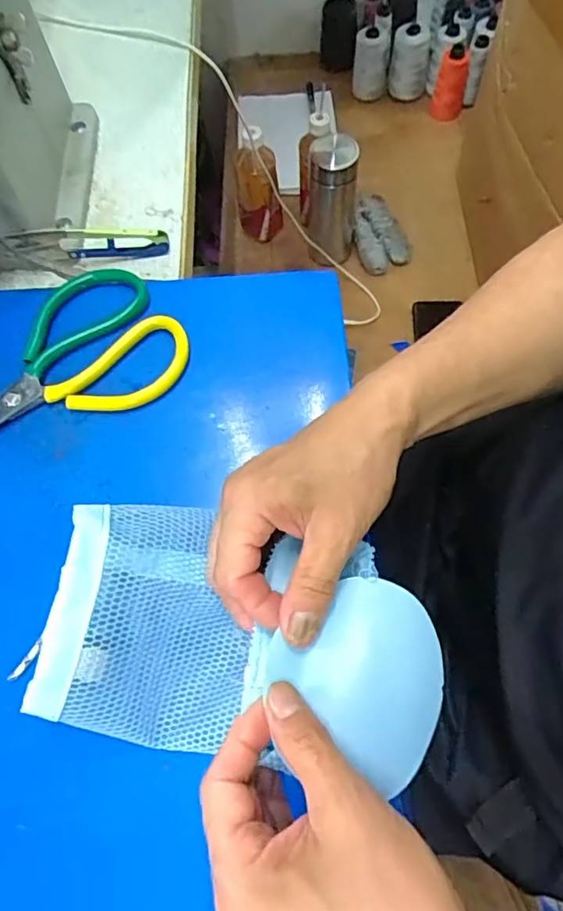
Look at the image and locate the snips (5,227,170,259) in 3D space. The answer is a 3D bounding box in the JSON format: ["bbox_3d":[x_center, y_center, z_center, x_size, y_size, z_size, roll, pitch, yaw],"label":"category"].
[{"bbox_3d":[-0.149,-0.168,0.438,0.116,0.030,0.008,-4,68,-17],"label":"snips"}]

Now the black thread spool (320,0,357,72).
[{"bbox_3d":[0.111,-0.825,1.077,0.069,0.137,0.058,3,67,4],"label":"black thread spool"}]

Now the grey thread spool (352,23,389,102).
[{"bbox_3d":[0.164,-0.709,1.022,0.058,0.108,0.061,-1,67,2],"label":"grey thread spool"}]

